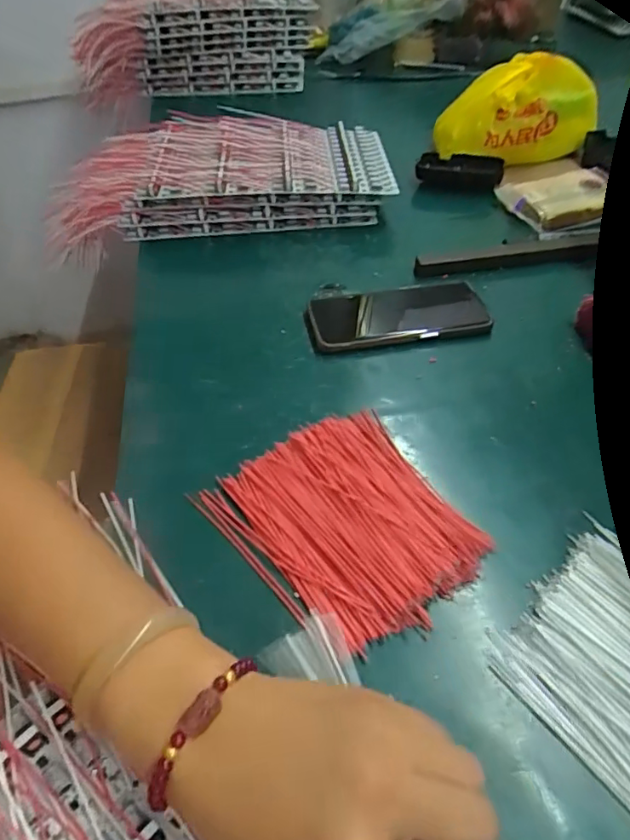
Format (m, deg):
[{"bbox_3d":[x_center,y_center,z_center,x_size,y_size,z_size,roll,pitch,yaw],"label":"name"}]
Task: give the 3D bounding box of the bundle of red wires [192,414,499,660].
[{"bbox_3d":[0.023,0.062,0.355,0.132,0.019,0.150,-30,54,-25],"label":"bundle of red wires"}]

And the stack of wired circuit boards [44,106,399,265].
[{"bbox_3d":[-0.121,-0.299,0.683,0.411,0.081,0.204,-5,46,-5],"label":"stack of wired circuit boards"}]

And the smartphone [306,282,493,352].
[{"bbox_3d":[0.077,-0.097,0.511,0.159,0.018,0.071,-5,48,-5],"label":"smartphone"}]

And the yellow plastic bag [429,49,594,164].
[{"bbox_3d":[0.254,-0.380,0.700,0.198,0.125,0.091,8,49,12],"label":"yellow plastic bag"}]

